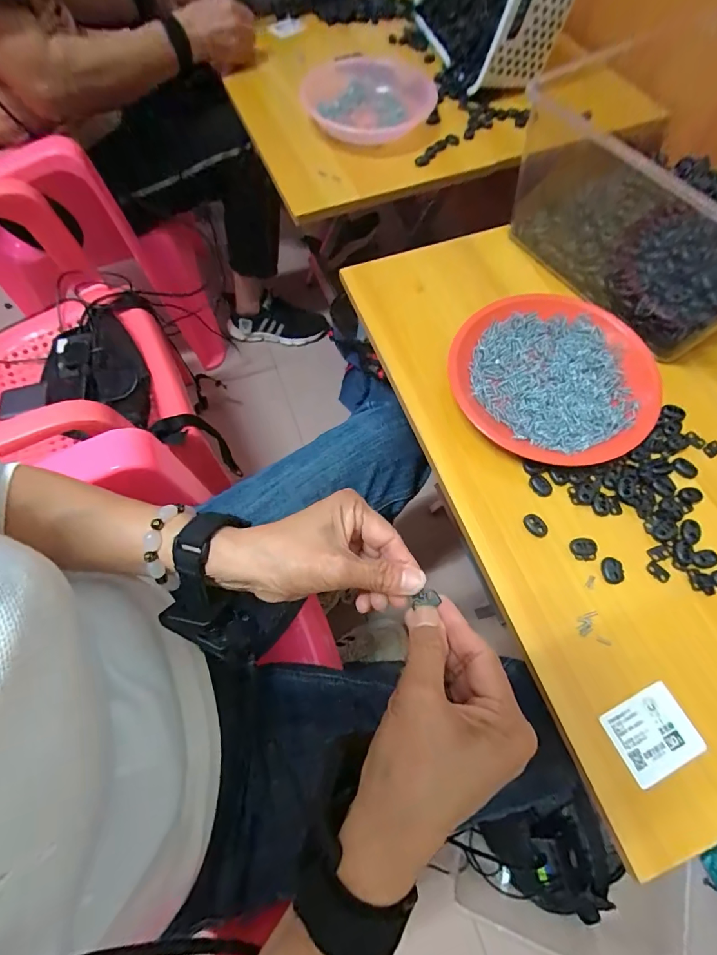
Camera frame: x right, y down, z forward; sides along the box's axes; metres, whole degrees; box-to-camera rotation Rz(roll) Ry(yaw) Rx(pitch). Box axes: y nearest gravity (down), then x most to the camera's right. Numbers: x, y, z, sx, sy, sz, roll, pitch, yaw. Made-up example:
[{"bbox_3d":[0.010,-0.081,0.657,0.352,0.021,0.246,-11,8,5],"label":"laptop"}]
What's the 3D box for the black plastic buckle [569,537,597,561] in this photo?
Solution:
[{"bbox_3d":[0.193,0.061,0.355,0.022,0.004,0.019,-12,66,-4],"label":"black plastic buckle"}]

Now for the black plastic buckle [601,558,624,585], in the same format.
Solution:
[{"bbox_3d":[0.213,0.078,0.348,0.016,0.005,0.021,-11,66,-4],"label":"black plastic buckle"}]

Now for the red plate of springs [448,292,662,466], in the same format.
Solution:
[{"bbox_3d":[0.195,-0.105,0.415,0.186,0.023,0.189,0,66,1],"label":"red plate of springs"}]

